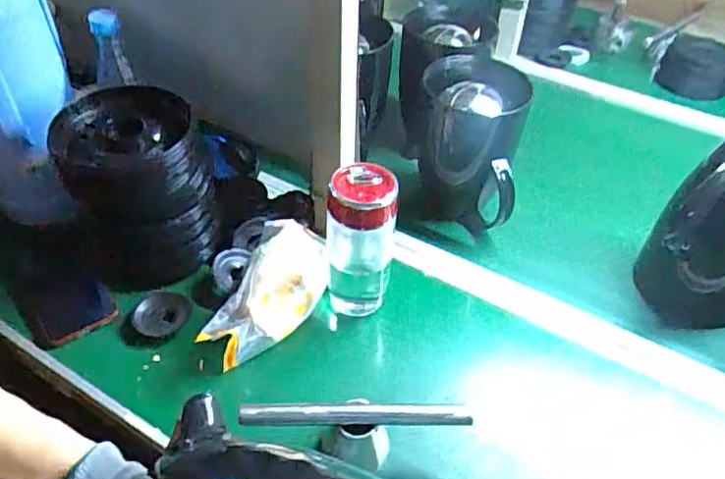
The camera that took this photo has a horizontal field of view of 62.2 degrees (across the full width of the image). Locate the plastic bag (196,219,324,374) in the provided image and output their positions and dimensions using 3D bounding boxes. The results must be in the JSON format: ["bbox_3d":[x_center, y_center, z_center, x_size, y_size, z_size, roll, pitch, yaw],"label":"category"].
[{"bbox_3d":[-0.100,0.060,0.669,0.102,0.070,0.192,9,43,6],"label":"plastic bag"}]

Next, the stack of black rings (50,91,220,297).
[{"bbox_3d":[-0.249,-0.065,0.680,0.139,0.170,0.144,-12,45,-16],"label":"stack of black rings"}]

